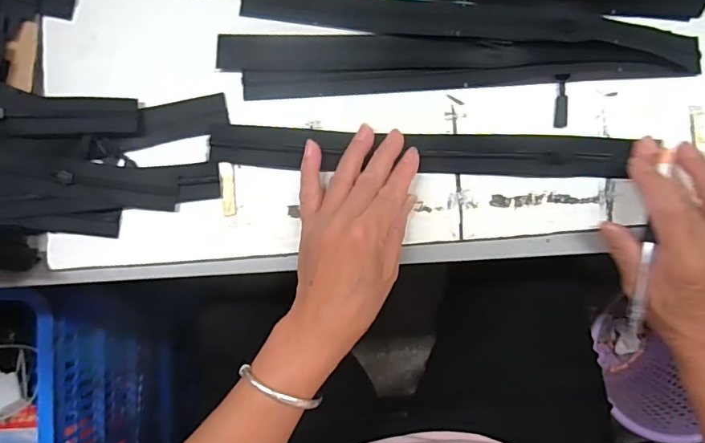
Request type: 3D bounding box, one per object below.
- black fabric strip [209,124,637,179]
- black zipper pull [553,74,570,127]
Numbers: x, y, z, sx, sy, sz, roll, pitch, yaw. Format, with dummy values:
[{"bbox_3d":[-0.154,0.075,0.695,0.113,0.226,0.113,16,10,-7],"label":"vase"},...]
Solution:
[{"bbox_3d":[0.047,-0.055,0.395,0.321,0.010,0.032,3,90,5],"label":"black fabric strip"},{"bbox_3d":[0.163,-0.094,0.388,0.010,0.006,0.042,2,87,3],"label":"black zipper pull"}]

